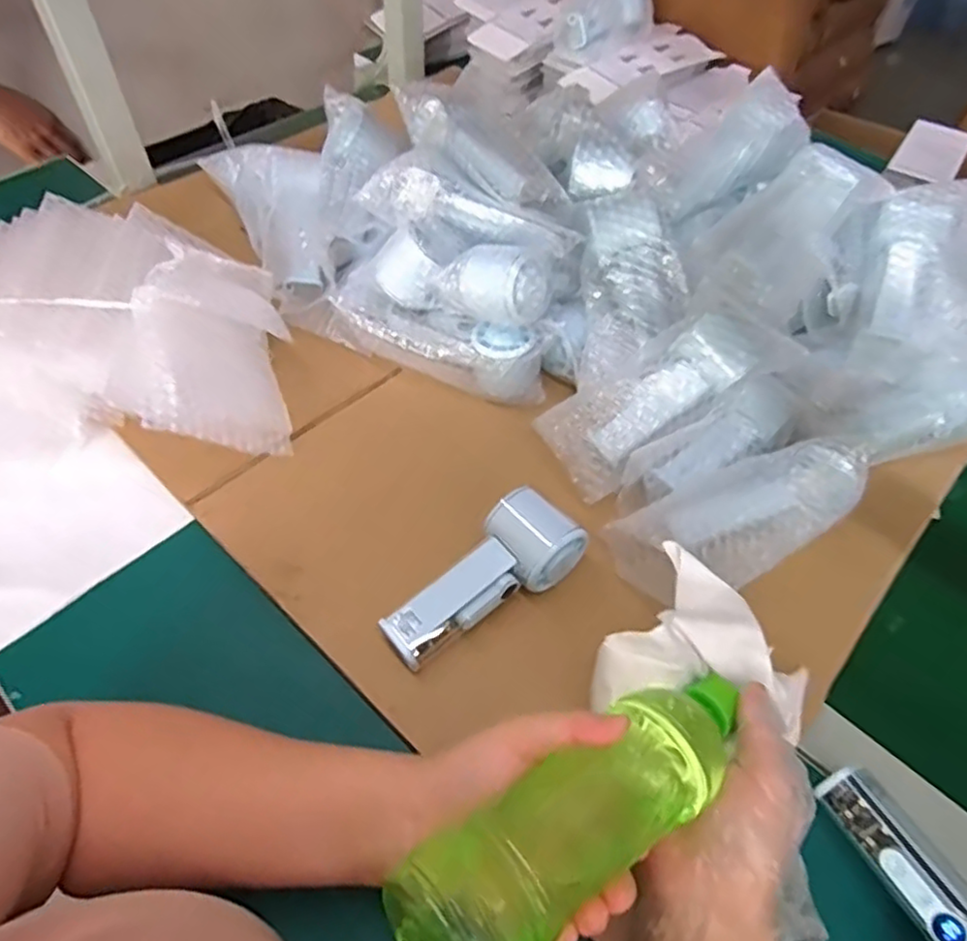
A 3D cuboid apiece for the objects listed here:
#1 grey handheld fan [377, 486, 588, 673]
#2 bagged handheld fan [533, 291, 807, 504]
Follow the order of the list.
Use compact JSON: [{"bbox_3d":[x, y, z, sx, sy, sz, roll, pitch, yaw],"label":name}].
[{"bbox_3d":[-0.002,0.078,0.461,0.146,0.047,0.057,-37,62,-12],"label":"grey handheld fan"},{"bbox_3d":[0.141,-0.067,0.519,0.205,0.054,0.086,-36,59,3],"label":"bagged handheld fan"}]

